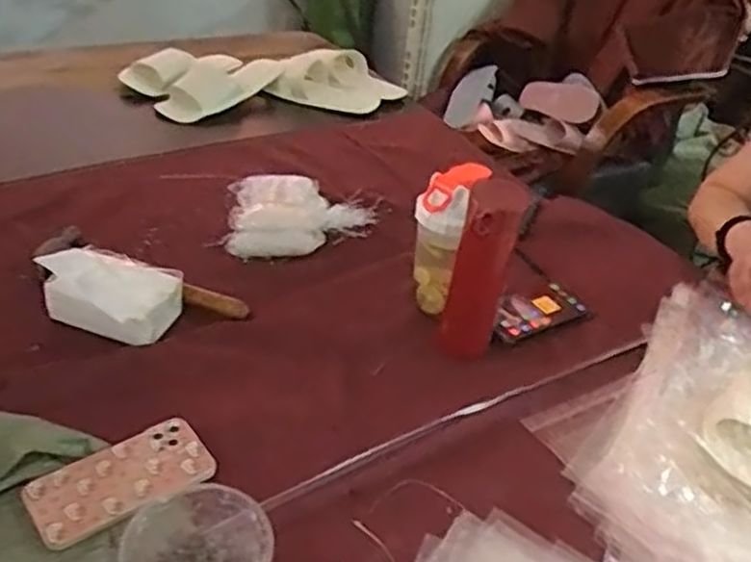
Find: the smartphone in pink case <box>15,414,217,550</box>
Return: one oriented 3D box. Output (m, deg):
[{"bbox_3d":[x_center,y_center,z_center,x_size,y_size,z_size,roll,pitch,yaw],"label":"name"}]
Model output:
[{"bbox_3d":[-0.240,0.191,0.715,0.165,0.019,0.083,-23,45,-35],"label":"smartphone in pink case"}]

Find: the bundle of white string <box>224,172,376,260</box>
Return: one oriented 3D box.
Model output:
[{"bbox_3d":[-0.104,-0.088,1.087,0.214,0.069,0.152,2,37,-7],"label":"bundle of white string"}]

